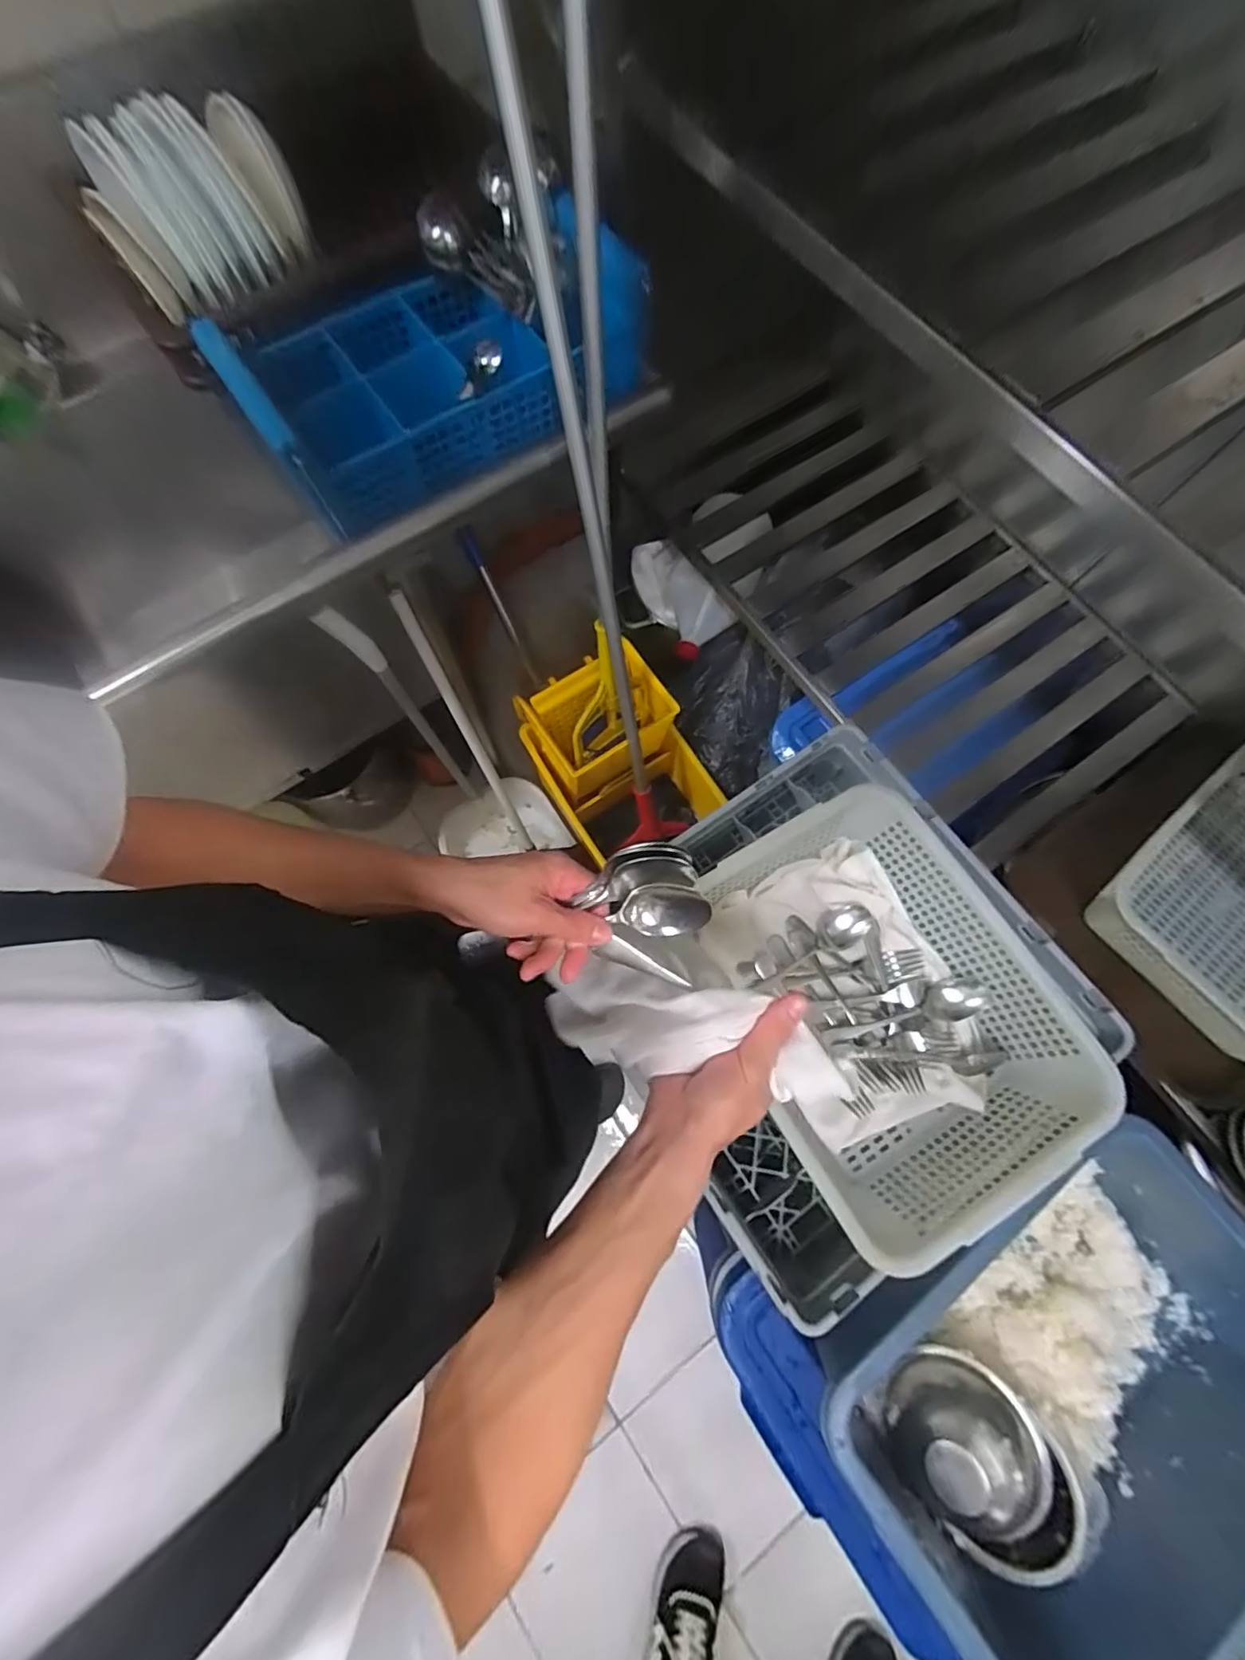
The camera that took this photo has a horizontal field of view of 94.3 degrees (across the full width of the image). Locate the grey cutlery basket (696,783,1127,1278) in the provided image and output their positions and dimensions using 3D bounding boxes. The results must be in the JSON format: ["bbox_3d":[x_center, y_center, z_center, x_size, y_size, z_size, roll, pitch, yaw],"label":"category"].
[{"bbox_3d":[0.286,0.173,0.630,0.277,0.115,0.395,-27,75,-7],"label":"grey cutlery basket"}]

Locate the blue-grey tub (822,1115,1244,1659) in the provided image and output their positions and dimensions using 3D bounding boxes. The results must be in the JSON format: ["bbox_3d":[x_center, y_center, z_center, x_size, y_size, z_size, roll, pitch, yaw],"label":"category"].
[{"bbox_3d":[0.527,0.632,0.690,0.536,0.214,0.373,-31,75,-8],"label":"blue-grey tub"}]

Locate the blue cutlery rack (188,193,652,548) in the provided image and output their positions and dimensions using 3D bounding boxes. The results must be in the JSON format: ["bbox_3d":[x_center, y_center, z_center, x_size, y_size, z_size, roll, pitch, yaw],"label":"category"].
[{"bbox_3d":[-0.197,-0.550,0.686,0.471,0.124,0.298,-21,74,-5],"label":"blue cutlery rack"}]

